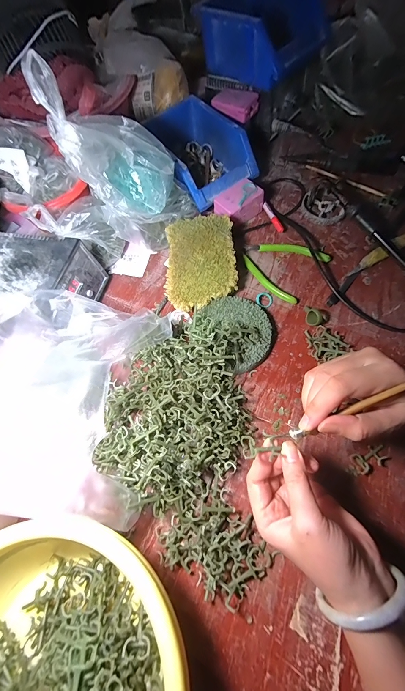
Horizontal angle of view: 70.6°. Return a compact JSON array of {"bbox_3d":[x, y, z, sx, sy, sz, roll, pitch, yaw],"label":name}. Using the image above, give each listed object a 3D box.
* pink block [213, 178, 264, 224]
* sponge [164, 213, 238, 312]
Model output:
[{"bbox_3d":[0.056,-0.223,0.456,0.073,0.042,0.049,-35,68,-10],"label":"pink block"},{"bbox_3d":[-0.002,-0.117,0.412,0.098,0.049,0.135,-5,66,4],"label":"sponge"}]

